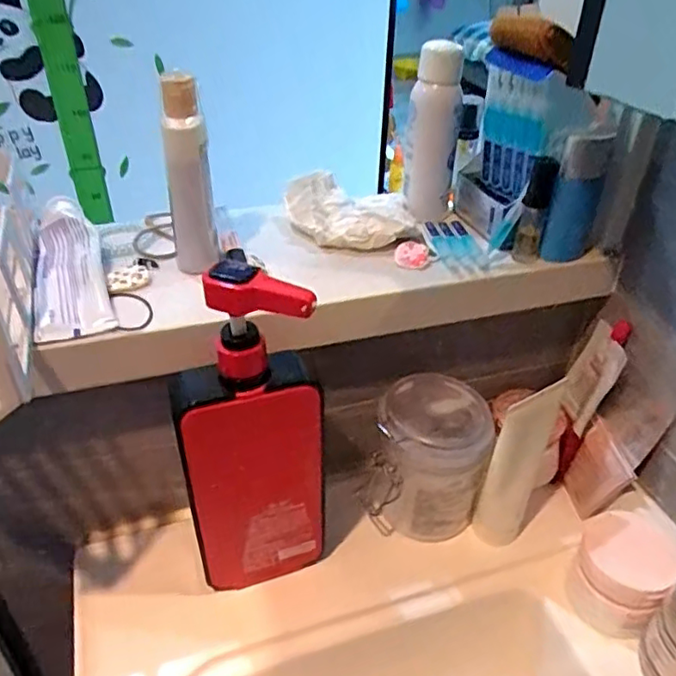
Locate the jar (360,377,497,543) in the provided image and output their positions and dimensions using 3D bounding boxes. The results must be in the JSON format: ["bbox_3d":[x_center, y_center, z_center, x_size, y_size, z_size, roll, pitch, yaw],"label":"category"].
[{"bbox_3d":[0.076,0.109,0.529,0.091,0.126,0.091,1,36,-1],"label":"jar"}]

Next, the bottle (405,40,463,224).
[{"bbox_3d":[0.079,-0.173,0.521,0.043,0.130,0.037,9,36,10],"label":"bottle"}]

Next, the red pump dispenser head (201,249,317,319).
[{"bbox_3d":[-0.043,-0.029,0.346,0.062,0.025,0.027,7,36,8],"label":"red pump dispenser head"}]

